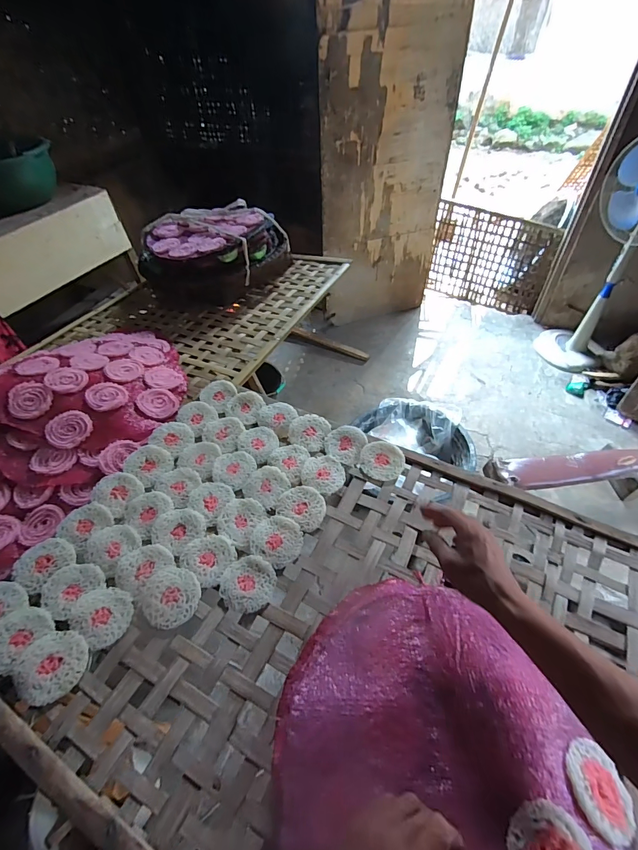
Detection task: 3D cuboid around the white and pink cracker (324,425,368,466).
[{"bbox_3d":[0.048,0.032,0.699,0.074,0.011,0.074,19,52,18],"label":"white and pink cracker"}]

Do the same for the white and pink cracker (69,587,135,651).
[{"bbox_3d":[-0.293,0.255,0.515,0.079,0.006,0.069,28,55,24],"label":"white and pink cracker"}]

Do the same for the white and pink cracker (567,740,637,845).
[{"bbox_3d":[0.288,0.372,0.387,0.066,0.007,0.077,1,50,-26],"label":"white and pink cracker"}]

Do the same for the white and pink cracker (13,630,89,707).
[{"bbox_3d":[-0.334,0.301,0.474,0.079,0.010,0.075,-1,49,1],"label":"white and pink cracker"}]

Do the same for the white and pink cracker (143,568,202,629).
[{"bbox_3d":[-0.207,0.238,0.531,0.074,0.008,0.079,-1,49,1],"label":"white and pink cracker"}]

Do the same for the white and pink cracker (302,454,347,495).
[{"bbox_3d":[0.009,0.083,0.664,0.075,0.006,0.072,-1,49,1],"label":"white and pink cracker"}]

